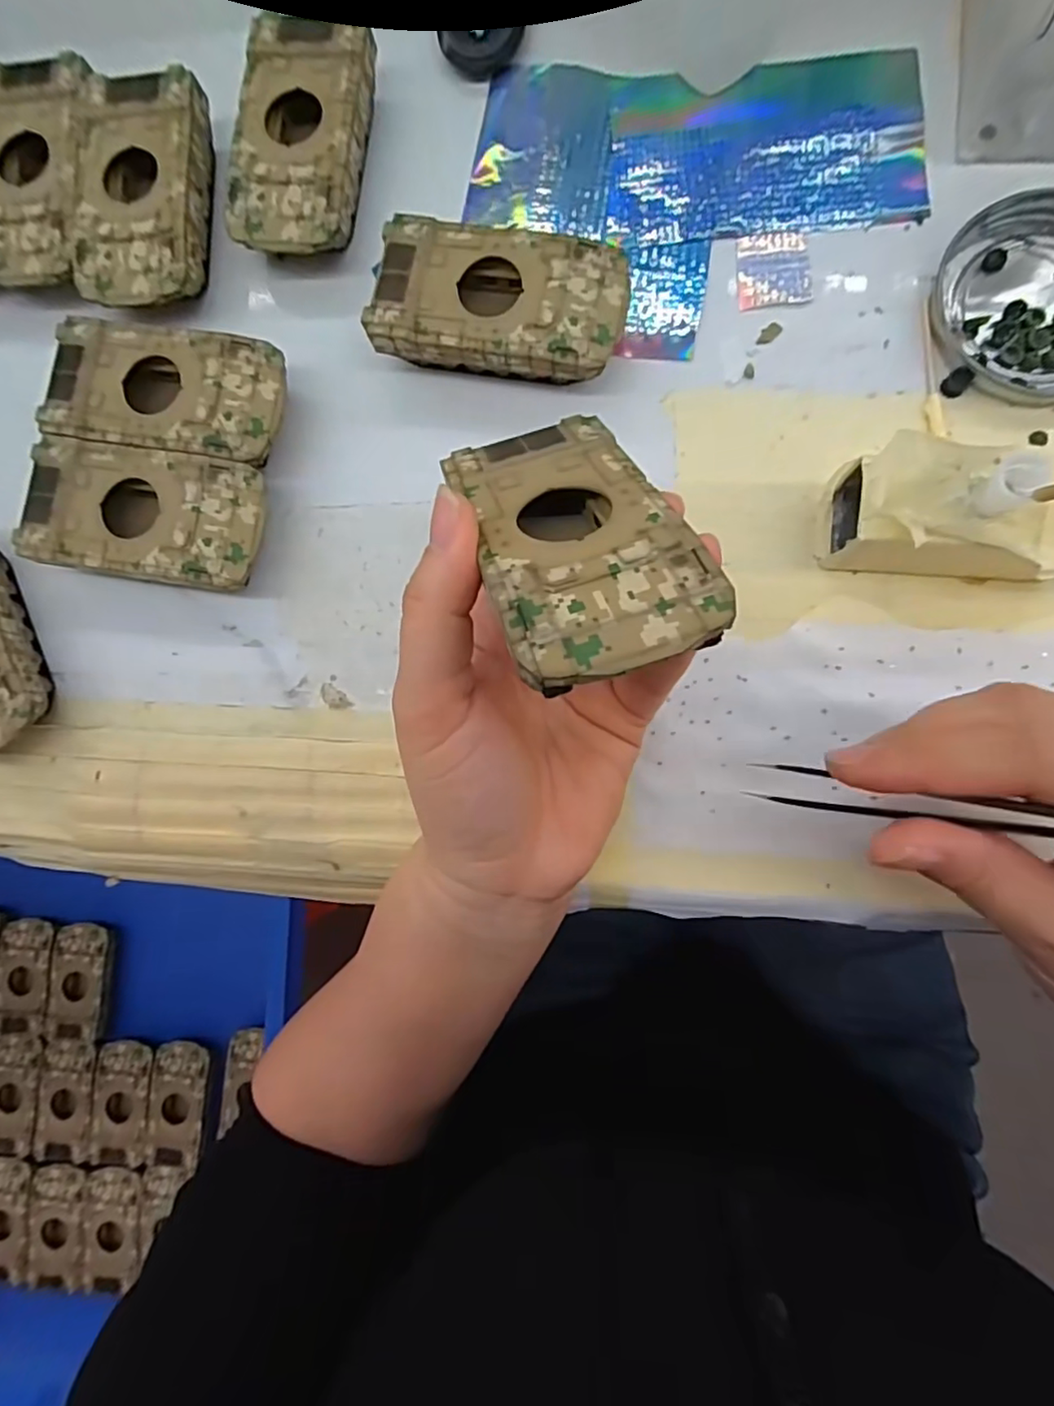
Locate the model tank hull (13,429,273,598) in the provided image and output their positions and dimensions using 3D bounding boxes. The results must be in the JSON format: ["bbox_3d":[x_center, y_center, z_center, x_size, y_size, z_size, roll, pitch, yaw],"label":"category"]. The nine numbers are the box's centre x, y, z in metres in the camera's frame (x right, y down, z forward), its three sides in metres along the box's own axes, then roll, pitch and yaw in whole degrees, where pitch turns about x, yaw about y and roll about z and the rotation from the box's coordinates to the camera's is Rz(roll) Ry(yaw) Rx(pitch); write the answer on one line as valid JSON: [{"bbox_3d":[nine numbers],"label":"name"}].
[{"bbox_3d":[-0.152,-0.075,0.245,0.096,0.025,0.051,10,87,7],"label":"model tank hull"}]

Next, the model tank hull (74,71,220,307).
[{"bbox_3d":[-0.163,-0.215,0.255,0.049,0.017,0.096,1,86,7],"label":"model tank hull"}]

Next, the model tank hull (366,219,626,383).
[{"bbox_3d":[-0.010,-0.154,0.237,0.095,0.025,0.053,12,87,7],"label":"model tank hull"}]

